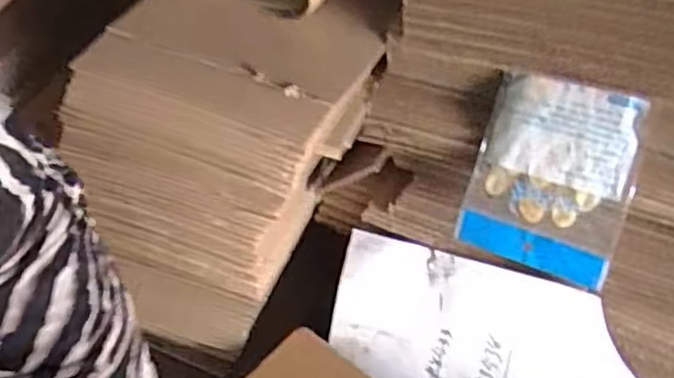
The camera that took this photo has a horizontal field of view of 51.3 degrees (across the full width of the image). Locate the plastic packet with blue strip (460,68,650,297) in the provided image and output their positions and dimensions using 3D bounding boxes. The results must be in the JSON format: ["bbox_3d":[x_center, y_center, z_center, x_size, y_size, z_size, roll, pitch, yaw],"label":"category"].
[{"bbox_3d":[0.194,-0.011,0.639,0.137,0.169,0.013,19,15,25],"label":"plastic packet with blue strip"}]

